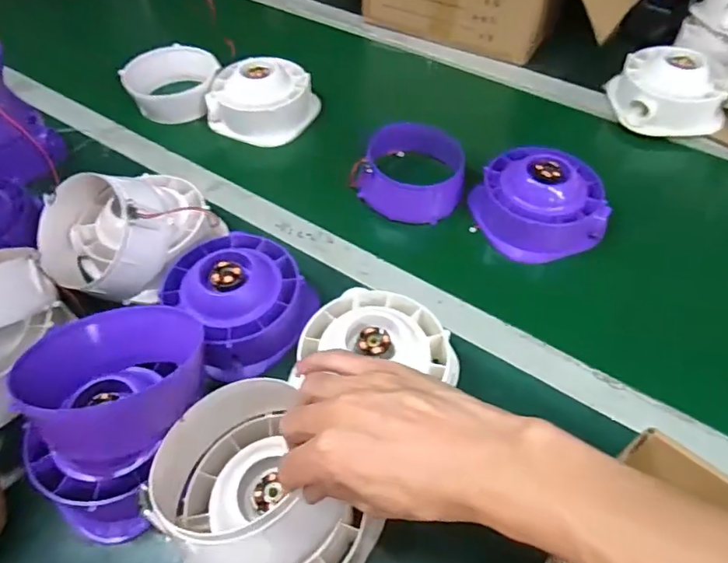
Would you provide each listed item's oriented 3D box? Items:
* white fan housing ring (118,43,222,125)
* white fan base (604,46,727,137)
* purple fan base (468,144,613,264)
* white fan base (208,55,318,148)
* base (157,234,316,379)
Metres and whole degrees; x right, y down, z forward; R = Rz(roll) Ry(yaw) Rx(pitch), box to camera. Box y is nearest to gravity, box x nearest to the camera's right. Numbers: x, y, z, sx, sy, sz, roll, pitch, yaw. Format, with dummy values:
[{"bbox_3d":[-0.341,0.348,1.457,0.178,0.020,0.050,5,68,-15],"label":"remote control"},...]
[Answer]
[{"bbox_3d":[-0.268,-0.279,0.743,0.122,0.056,0.119,0,51,0],"label":"white fan housing ring"},{"bbox_3d":[0.413,-0.259,0.704,0.136,0.074,0.111,5,51,3],"label":"white fan base"},{"bbox_3d":[0.201,-0.090,0.602,0.141,0.087,0.110,38,60,26],"label":"purple fan base"},{"bbox_3d":[-0.138,-0.254,0.730,0.120,0.080,0.111,20,54,15],"label":"white fan base"},{"bbox_3d":[-0.120,0.015,0.506,0.123,0.065,0.155,-33,59,-24],"label":"base"}]

